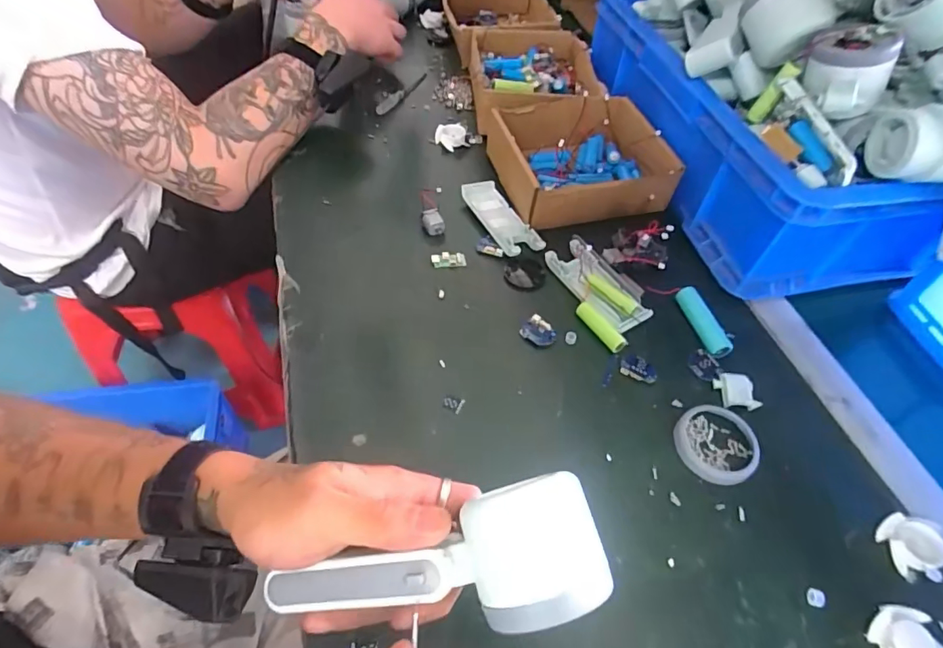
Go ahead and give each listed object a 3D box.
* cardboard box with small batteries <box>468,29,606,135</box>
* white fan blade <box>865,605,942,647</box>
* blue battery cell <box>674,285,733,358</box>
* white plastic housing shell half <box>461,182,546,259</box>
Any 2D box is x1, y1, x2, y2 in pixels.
[{"bbox_3d":[0.072,-0.292,0.630,0.150,0.053,0.193,-2,52,-7],"label":"cardboard box with small batteries"},{"bbox_3d":[0.258,0.189,0.301,0.037,0.012,0.039,2,52,-3],"label":"white fan blade"},{"bbox_3d":[0.199,-0.002,0.440,0.018,0.014,0.068,-11,54,-13],"label":"blue battery cell"},{"bbox_3d":[0.030,-0.105,0.506,0.042,0.013,0.101,-21,57,-20],"label":"white plastic housing shell half"}]

